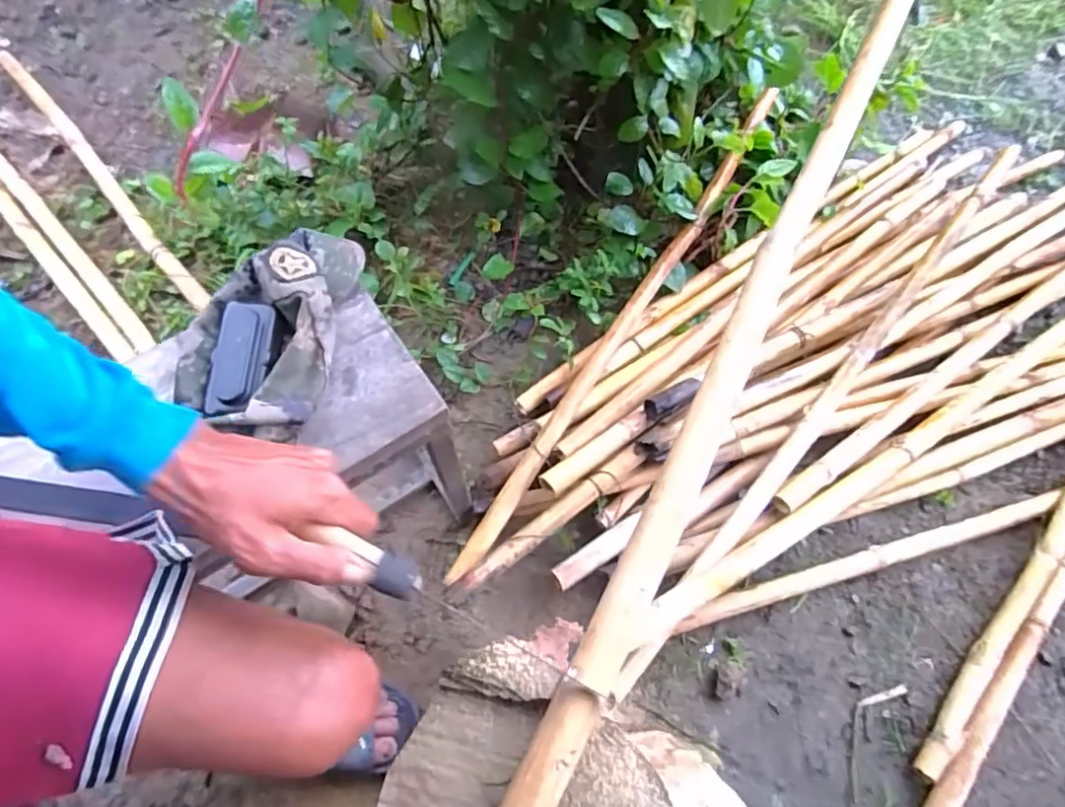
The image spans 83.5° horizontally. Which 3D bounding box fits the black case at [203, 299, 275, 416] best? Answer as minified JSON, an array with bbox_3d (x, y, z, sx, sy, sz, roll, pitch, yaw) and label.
[{"bbox_3d":[-0.247,-0.039,0.503,0.044,0.015,0.099,3,65,-5],"label":"black case"}]

